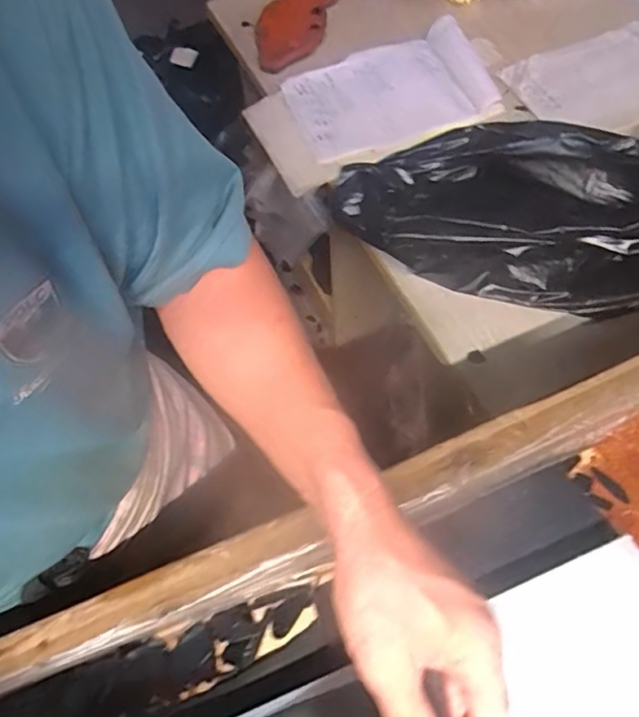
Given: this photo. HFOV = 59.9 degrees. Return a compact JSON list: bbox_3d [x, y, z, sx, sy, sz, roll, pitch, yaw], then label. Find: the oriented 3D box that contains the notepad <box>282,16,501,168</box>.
[{"bbox_3d":[0.109,-0.420,0.871,0.306,0.039,0.232,-21,59,-10],"label":"notepad"}]

